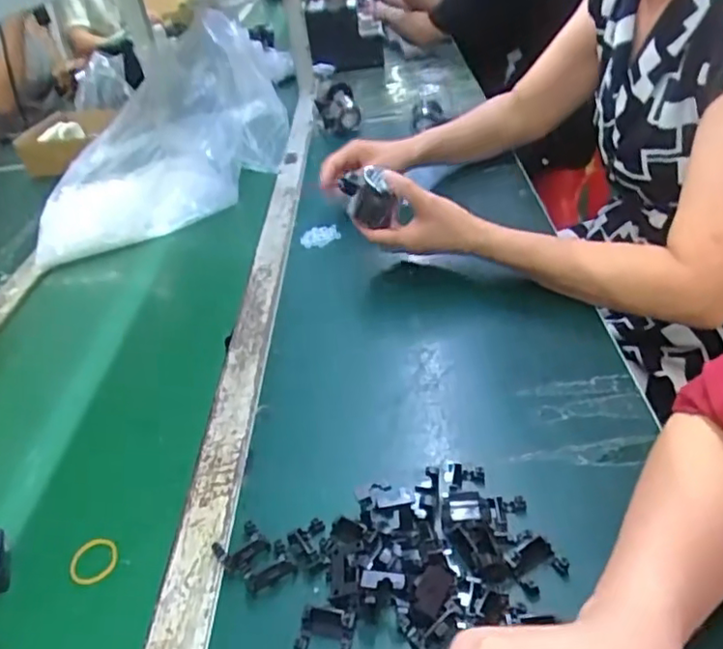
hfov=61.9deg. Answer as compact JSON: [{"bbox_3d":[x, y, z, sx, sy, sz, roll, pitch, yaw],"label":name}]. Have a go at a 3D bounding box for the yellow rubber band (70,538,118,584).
[{"bbox_3d":[-0.206,0.182,0.464,0.036,0.005,0.036,-5,36,4],"label":"yellow rubber band"}]

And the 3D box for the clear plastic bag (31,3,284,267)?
[{"bbox_3d":[-0.343,-0.308,0.950,0.389,0.251,0.249,-22,39,-19],"label":"clear plastic bag"}]

